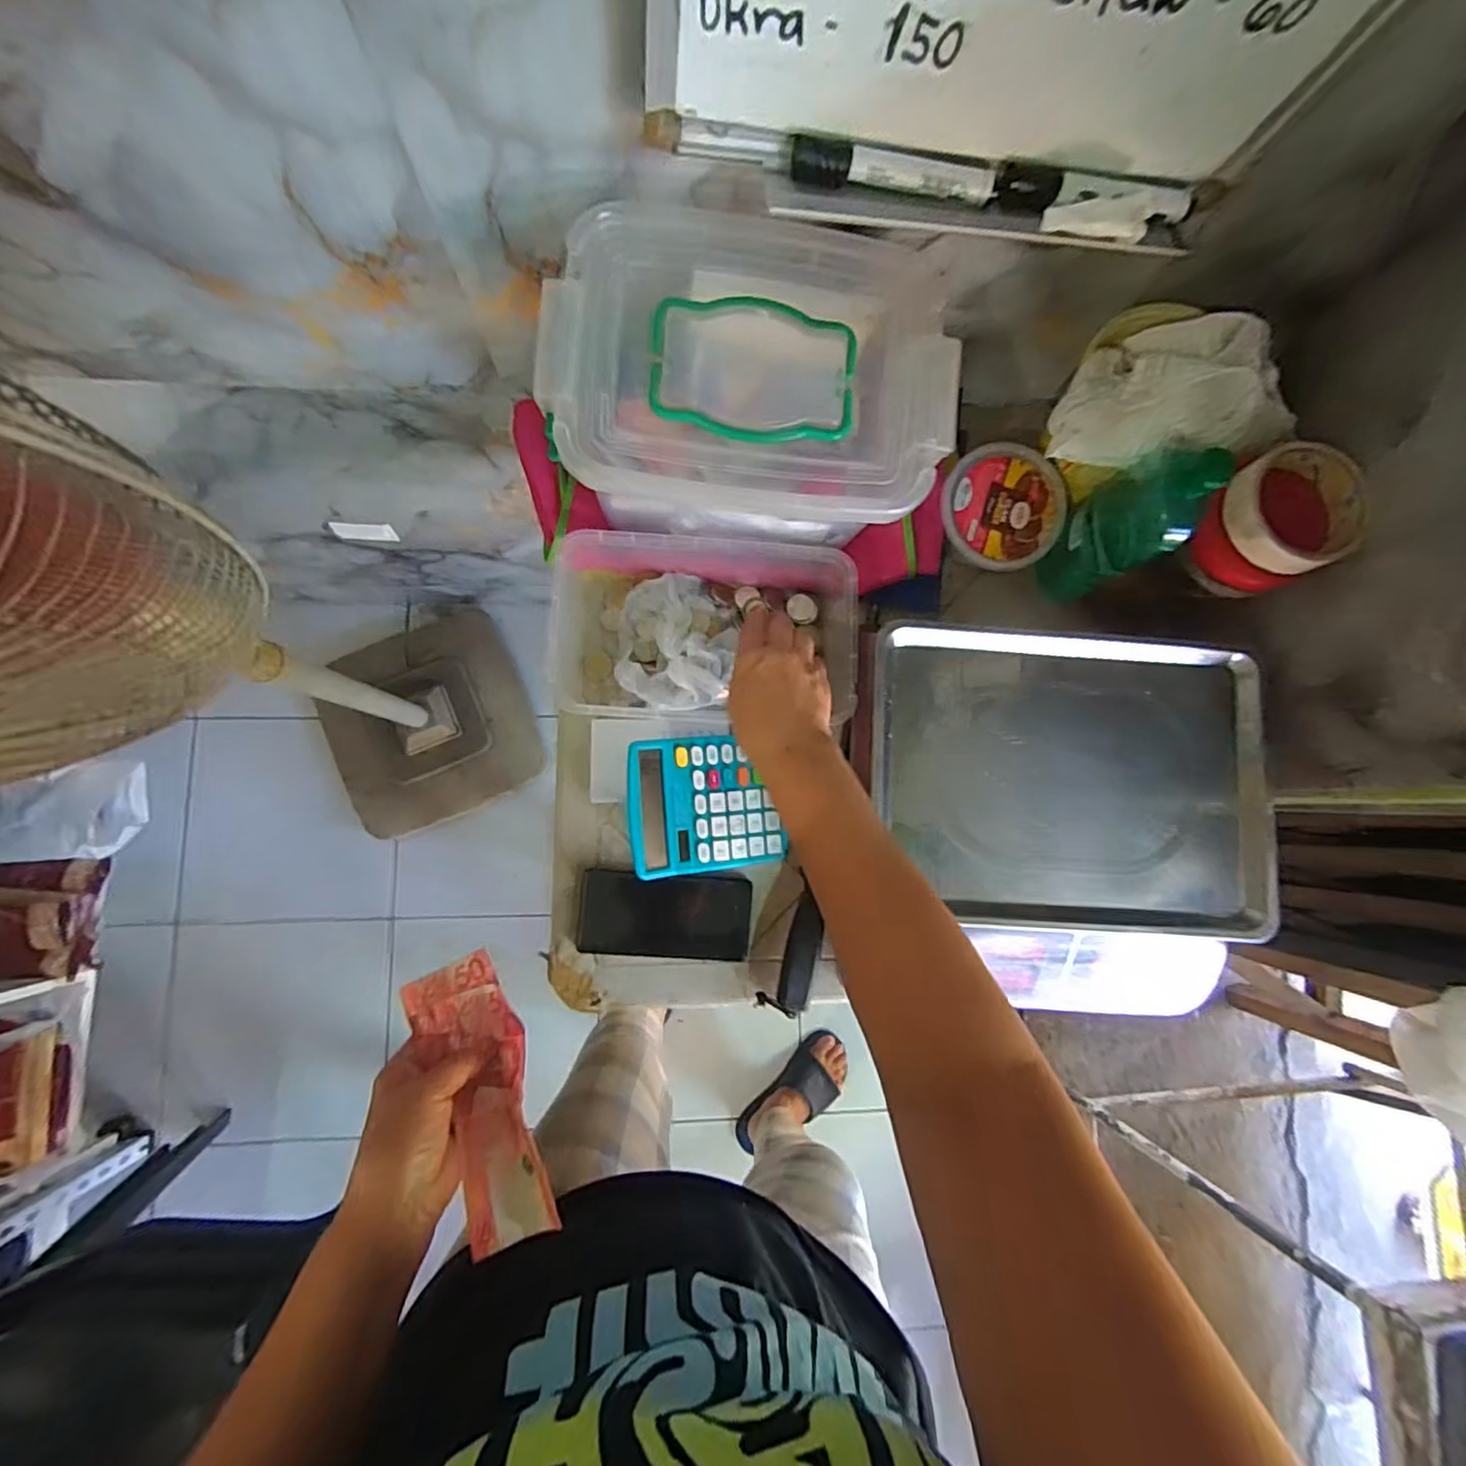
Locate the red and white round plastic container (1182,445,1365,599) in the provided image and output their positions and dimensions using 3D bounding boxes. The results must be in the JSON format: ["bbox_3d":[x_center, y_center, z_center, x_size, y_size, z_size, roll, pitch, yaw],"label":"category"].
[{"bbox_3d":[0.413,-0.164,0.473,0.101,0.054,0.093,0,84,-4],"label":"red and white round plastic container"}]

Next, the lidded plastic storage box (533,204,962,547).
[{"bbox_3d":[0.013,-0.271,0.502,0.298,0.150,0.195,5,84,-4],"label":"lidded plastic storage box"}]

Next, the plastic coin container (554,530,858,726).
[{"bbox_3d":[-0.022,-0.090,0.558,0.251,0.084,0.148,-2,84,-5],"label":"plastic coin container"}]

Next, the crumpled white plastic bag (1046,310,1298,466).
[{"bbox_3d":[0.351,-0.272,0.492,0.143,0.081,0.117,18,83,-2],"label":"crumpled white plastic bag"}]

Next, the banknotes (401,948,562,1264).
[{"bbox_3d":[-0.168,0.247,0.421,0.060,0.023,0.179,-20,74,-6],"label":"banknotes"}]

